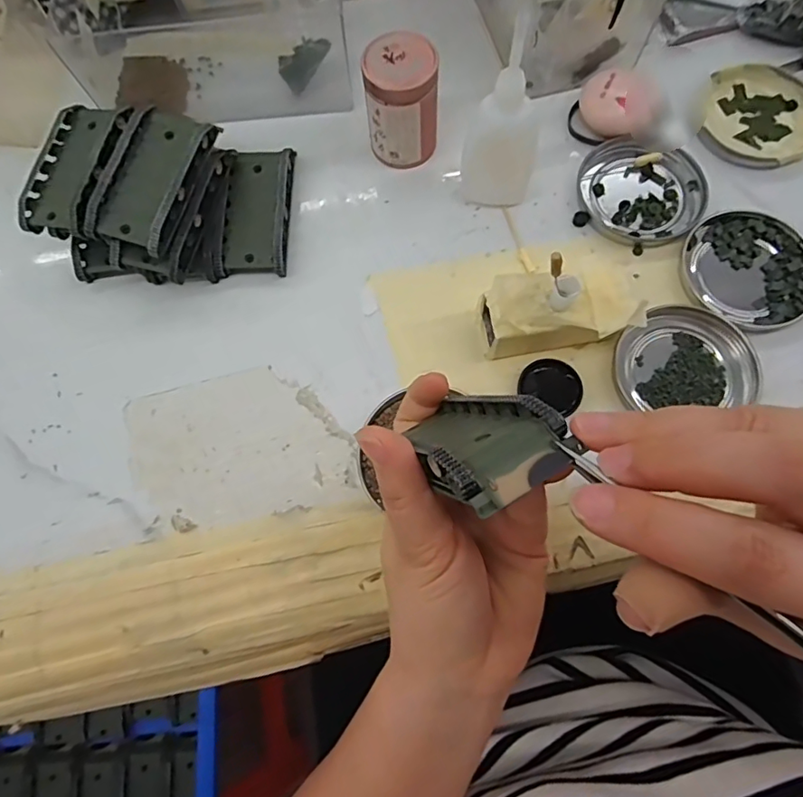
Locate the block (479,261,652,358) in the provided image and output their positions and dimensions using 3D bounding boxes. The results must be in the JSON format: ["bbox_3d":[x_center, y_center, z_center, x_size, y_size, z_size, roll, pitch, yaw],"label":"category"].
[{"bbox_3d":[0.087,-0.048,0.296,0.087,0.047,0.043,-11,73,-1],"label":"block"}]

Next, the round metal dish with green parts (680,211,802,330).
[{"bbox_3d":[0.212,-0.079,0.322,0.079,0.007,0.072,-1,73,2],"label":"round metal dish with green parts"}]

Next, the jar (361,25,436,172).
[{"bbox_3d":[0.001,-0.184,0.332,0.042,0.066,0.040,-1,73,2],"label":"jar"}]

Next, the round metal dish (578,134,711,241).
[{"bbox_3d":[0.155,-0.136,0.341,0.079,0.009,0.073,-1,73,2],"label":"round metal dish"}]

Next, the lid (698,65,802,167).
[{"bbox_3d":[0.241,-0.190,0.354,0.070,0.012,0.078,16,74,7],"label":"lid"}]

